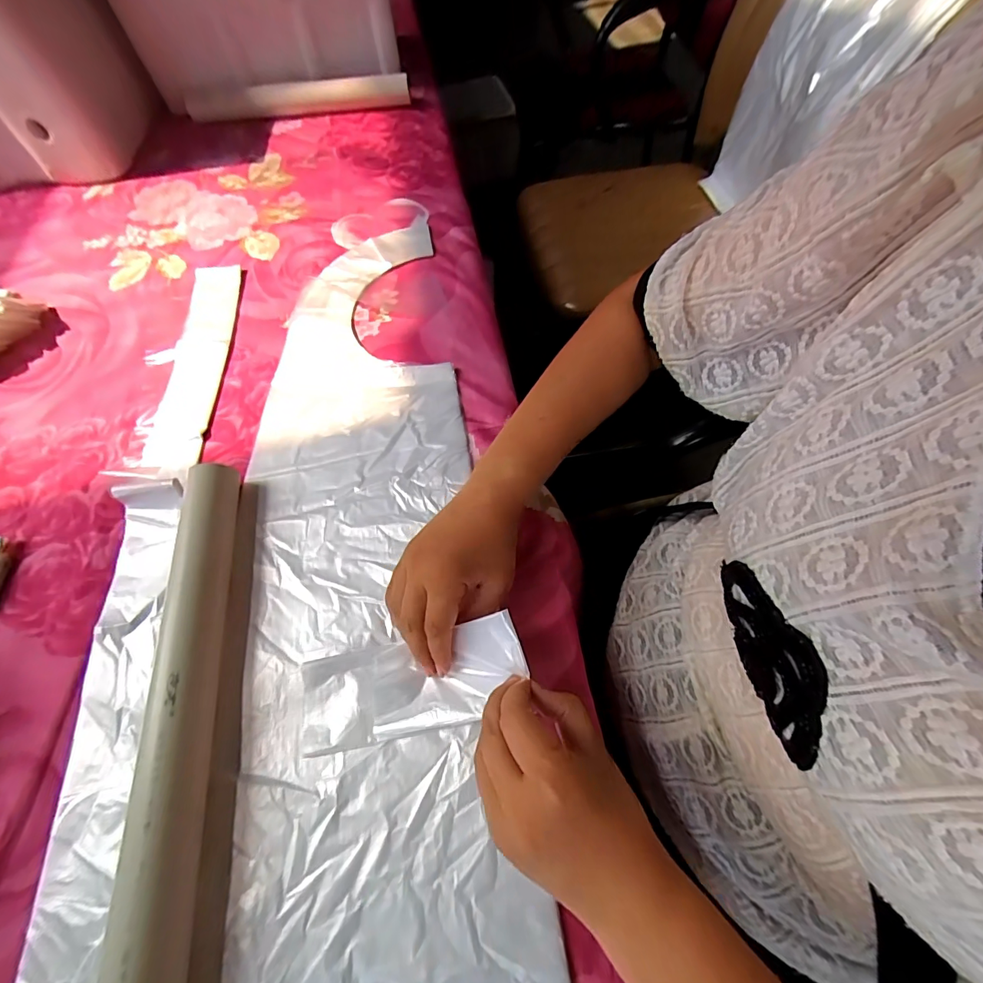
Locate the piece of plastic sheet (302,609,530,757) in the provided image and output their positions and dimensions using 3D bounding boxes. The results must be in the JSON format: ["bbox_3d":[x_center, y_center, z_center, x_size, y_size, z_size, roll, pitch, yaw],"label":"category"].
[{"bbox_3d":[-0.053,0.128,0.289,0.161,0.032,0.060,-20,62,12],"label":"piece of plastic sheet"}]

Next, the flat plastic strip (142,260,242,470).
[{"bbox_3d":[-0.320,-0.146,0.461,0.053,0.010,0.294,-6,62,-2],"label":"flat plastic strip"}]

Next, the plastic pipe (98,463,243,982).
[{"bbox_3d":[-0.200,0.136,0.282,0.042,0.045,0.352,-11,63,-4],"label":"plastic pipe"}]

